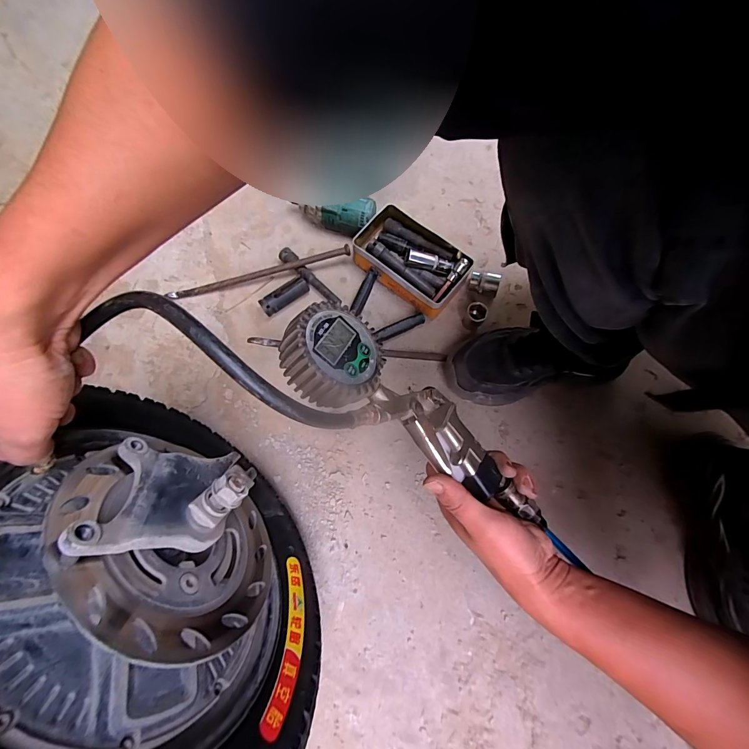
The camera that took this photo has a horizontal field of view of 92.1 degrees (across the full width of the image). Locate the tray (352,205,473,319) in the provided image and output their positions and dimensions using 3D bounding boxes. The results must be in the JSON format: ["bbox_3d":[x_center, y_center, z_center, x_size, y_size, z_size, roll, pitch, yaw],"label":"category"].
[{"bbox_3d":[0.059,-0.190,0.593,0.189,0.044,0.119,41,77,9],"label":"tray"}]

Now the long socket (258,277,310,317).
[{"bbox_3d":[-0.144,-0.126,0.580,0.080,0.027,0.030,-35,78,-11],"label":"long socket"}]

